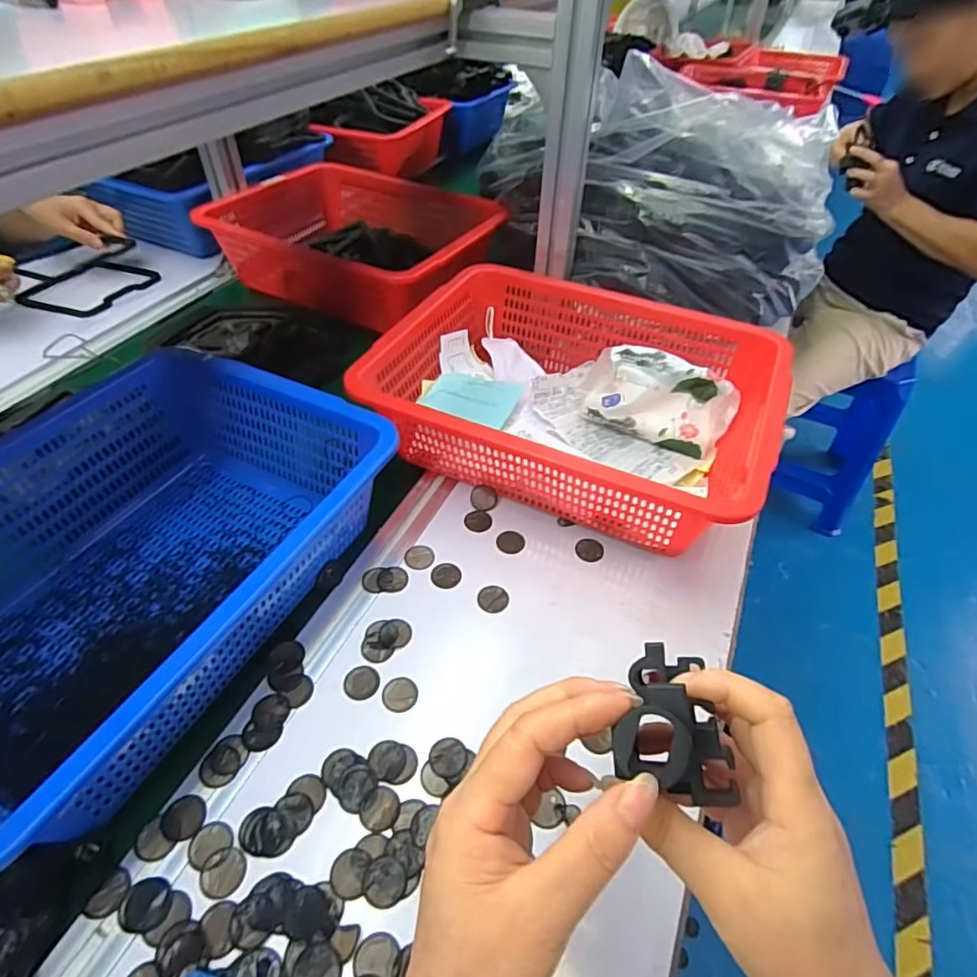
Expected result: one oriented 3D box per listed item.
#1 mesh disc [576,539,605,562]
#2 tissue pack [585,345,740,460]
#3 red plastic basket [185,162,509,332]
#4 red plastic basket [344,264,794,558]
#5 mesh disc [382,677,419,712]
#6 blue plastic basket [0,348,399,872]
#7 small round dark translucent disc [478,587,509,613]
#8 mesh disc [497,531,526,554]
[{"bbox_3d":[0.100,0.061,0.551,0.027,0.004,0.026,2,47,-2],"label":"mesh disc"},{"bbox_3d":[0.185,-0.099,0.609,0.159,0.079,0.056,18,49,13],"label":"tissue pack"},{"bbox_3d":[-0.190,-0.394,0.893,0.409,0.107,0.331,23,50,17],"label":"red plastic basket"},{"bbox_3d":[0.092,-0.100,0.613,0.382,0.123,0.304,17,49,13],"label":"red plastic basket"},{"bbox_3d":[-0.070,0.163,0.445,0.027,0.004,0.027,2,47,-2],"label":"mesh disc"},{"bbox_3d":[-0.296,0.053,0.461,0.304,0.115,0.383,21,50,16],"label":"blue plastic basket"},{"bbox_3d":[0.004,0.099,0.508,0.027,0.004,0.027,2,47,-2],"label":"small round dark translucent disc"},{"bbox_3d":[0.022,0.053,0.554,0.027,0.004,0.028,2,47,-2],"label":"mesh disc"}]

